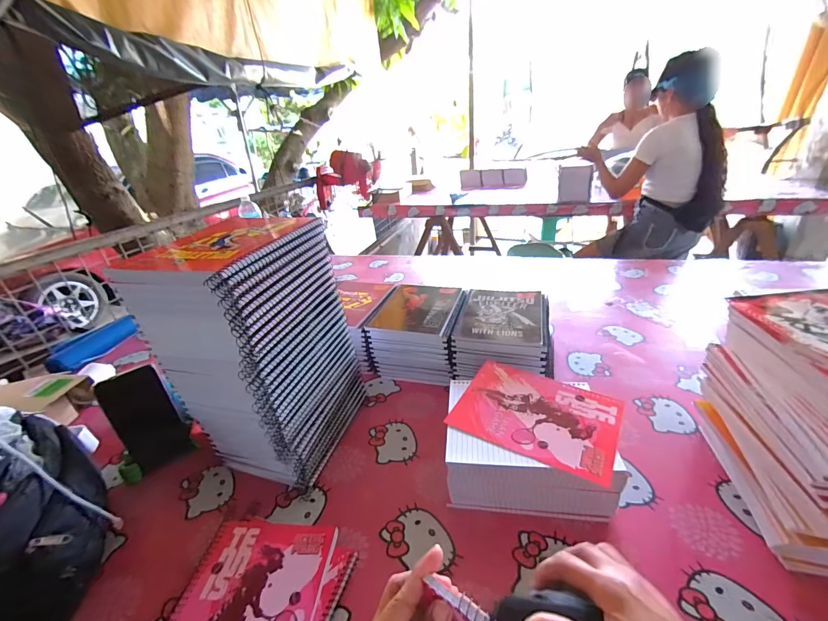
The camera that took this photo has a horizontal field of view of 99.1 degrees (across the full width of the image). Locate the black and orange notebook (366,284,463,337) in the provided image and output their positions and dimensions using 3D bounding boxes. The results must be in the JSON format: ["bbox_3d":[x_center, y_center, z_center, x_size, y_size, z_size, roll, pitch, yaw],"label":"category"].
[{"bbox_3d":[0.006,-0.008,0.725,0.149,0.009,0.190,5,31,18],"label":"black and orange notebook"}]

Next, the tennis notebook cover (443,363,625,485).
[{"bbox_3d":[0.164,0.135,0.474,0.195,0.004,0.147,14,34,31],"label":"tennis notebook cover"}]

